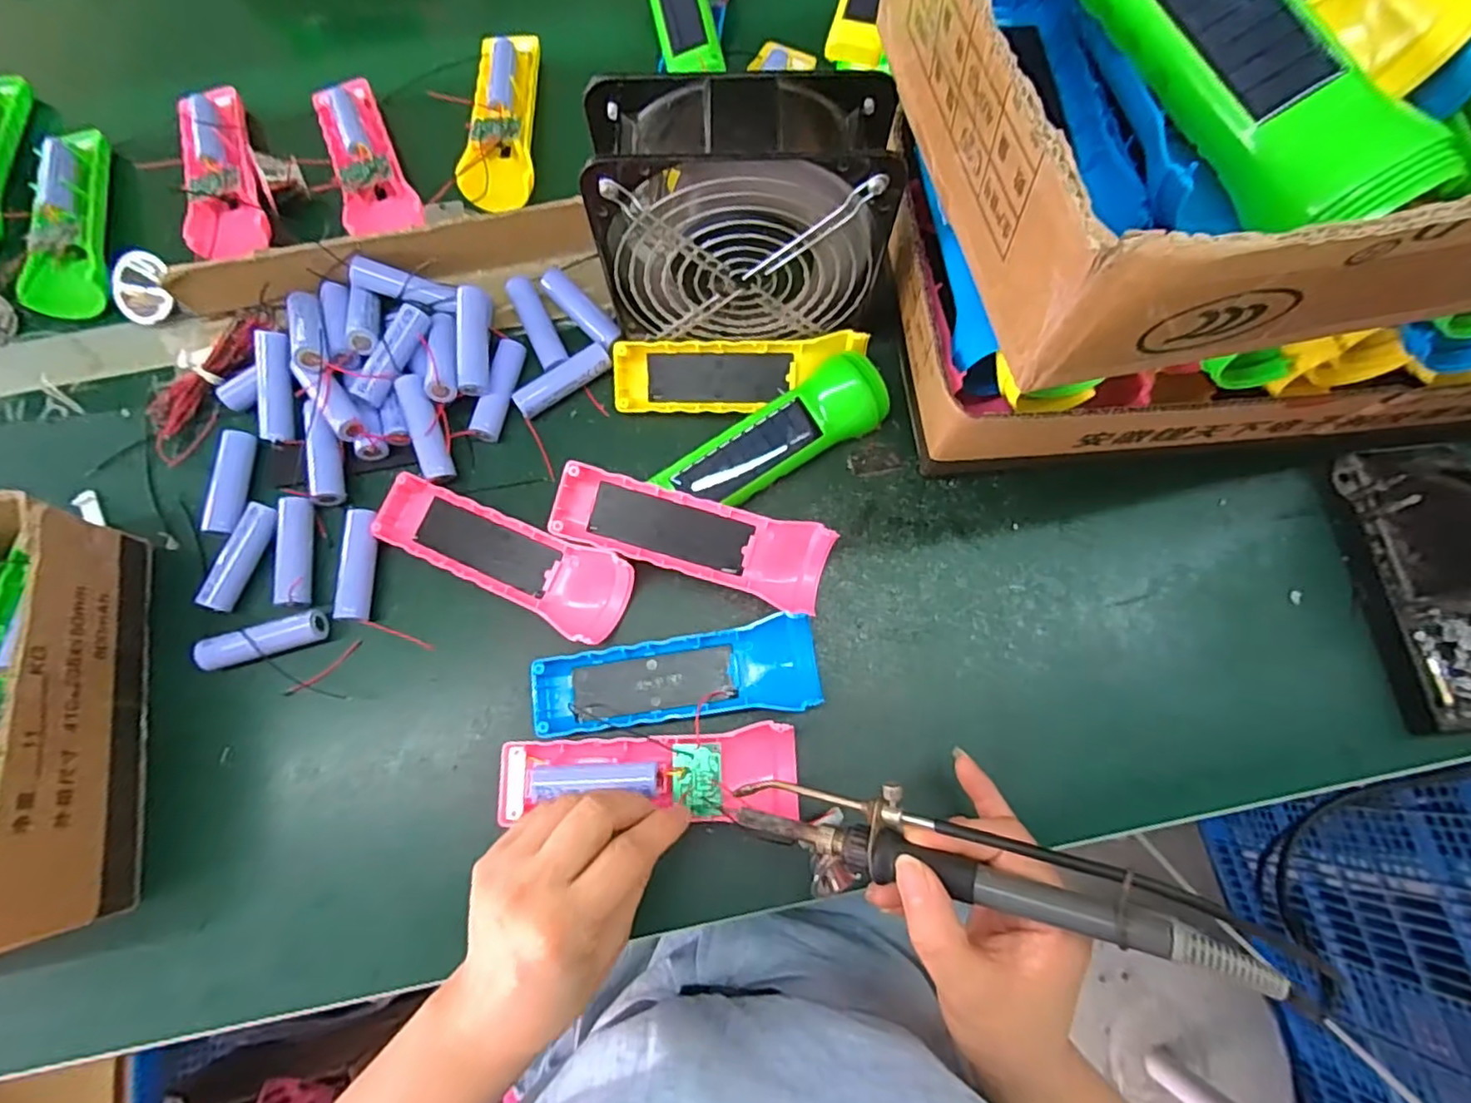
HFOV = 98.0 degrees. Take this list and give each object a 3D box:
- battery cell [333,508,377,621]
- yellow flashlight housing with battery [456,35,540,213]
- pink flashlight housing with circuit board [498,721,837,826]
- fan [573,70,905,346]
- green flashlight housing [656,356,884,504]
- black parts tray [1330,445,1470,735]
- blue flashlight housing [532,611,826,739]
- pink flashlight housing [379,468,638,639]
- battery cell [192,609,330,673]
[{"bbox_3d":[-0.222,0.007,0.375,0.018,0.014,0.065,0,74,4],"label":"battery cell"},{"bbox_3d":[-0.169,-0.319,0.467,0.047,0.026,0.150,-3,74,3],"label":"yellow flashlight housing with battery"},{"bbox_3d":[-0.045,0.116,0.335,0.156,0.031,0.044,-1,77,1],"label":"pink flashlight housing with circuit board"},{"bbox_3d":[0.005,-0.173,0.347,0.150,0.135,0.060,-2,74,4],"label":"fan"},{"bbox_3d":[0.024,-0.067,0.385,0.139,0.027,0.044,-32,74,-5],"label":"green flashlight housing"},{"bbox_3d":[0.396,0.013,0.337,0.077,0.075,0.155,-3,74,0],"label":"black parts tray"},{"bbox_3d":[-0.032,0.070,0.355,0.155,0.023,0.046,-8,74,2],"label":"blue flashlight housing"},{"bbox_3d":[-0.138,0.002,0.371,0.155,0.026,0.047,22,77,10],"label":"pink flashlight housing"},{"bbox_3d":[-0.269,0.050,0.365,0.065,0.017,0.019,-21,74,-2],"label":"battery cell"}]

